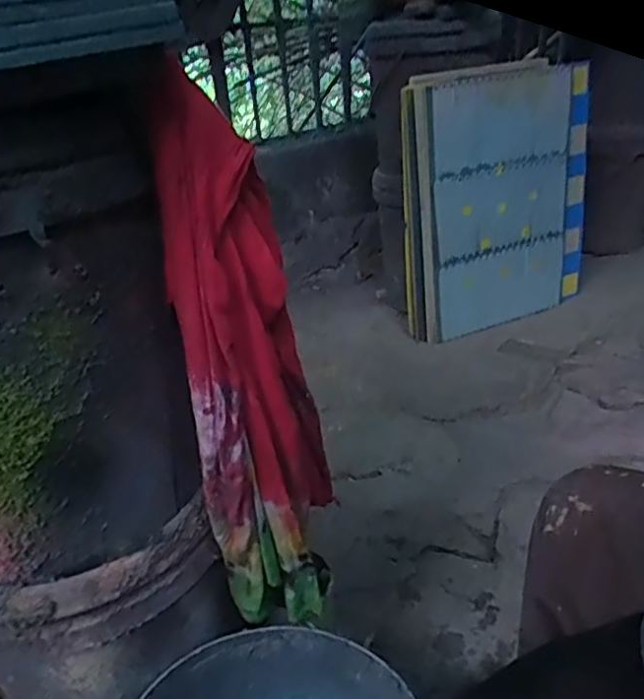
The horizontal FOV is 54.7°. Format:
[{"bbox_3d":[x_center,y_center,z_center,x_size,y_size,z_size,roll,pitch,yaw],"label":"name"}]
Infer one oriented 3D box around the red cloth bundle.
[{"bbox_3d":[-0.059,0.045,0.519,0.110,0.482,0.054,-11,31,-6],"label":"red cloth bundle"}]

